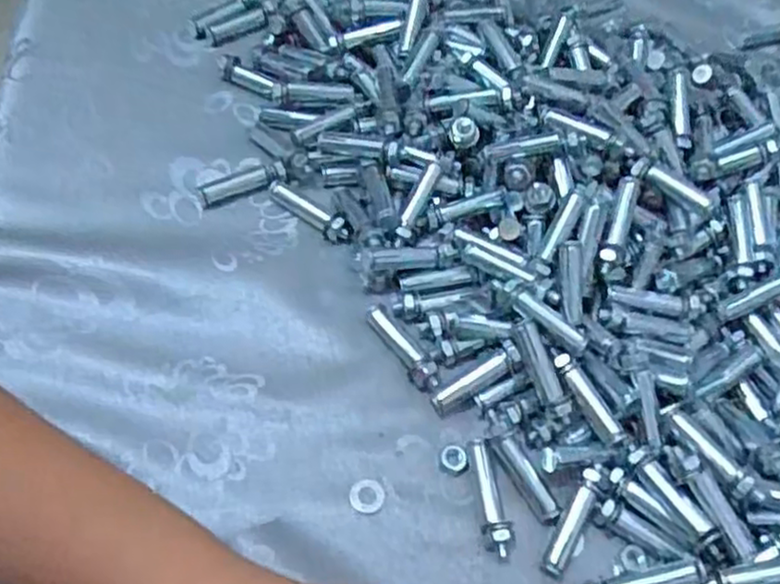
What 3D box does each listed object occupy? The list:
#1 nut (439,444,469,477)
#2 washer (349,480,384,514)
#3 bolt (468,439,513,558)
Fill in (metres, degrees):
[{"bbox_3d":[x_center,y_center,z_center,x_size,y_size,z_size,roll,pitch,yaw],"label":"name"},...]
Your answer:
[{"bbox_3d":[0.031,0.082,0.360,0.014,0.004,0.015,4,59,-6],"label":"nut"},{"bbox_3d":[-0.011,0.096,0.350,0.016,0.004,0.015,4,59,-6],"label":"washer"},{"bbox_3d":[0.047,0.095,0.347,0.012,0.015,0.054,-1,59,-9],"label":"bolt"}]

